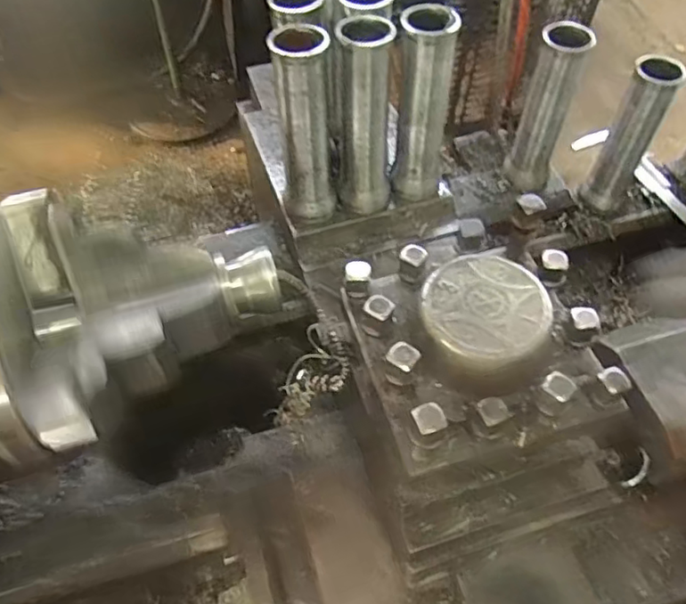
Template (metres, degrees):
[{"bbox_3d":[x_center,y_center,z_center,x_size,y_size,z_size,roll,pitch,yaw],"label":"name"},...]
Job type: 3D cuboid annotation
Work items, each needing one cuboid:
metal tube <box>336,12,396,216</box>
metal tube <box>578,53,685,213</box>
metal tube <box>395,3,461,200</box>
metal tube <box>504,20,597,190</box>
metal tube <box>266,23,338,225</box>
[{"bbox_3d":[0.024,-0.178,0.604,0.050,0.191,0.056,5,54,4],"label":"metal tube"},{"bbox_3d":[0.337,-0.192,0.717,0.052,0.188,0.044,31,60,21],"label":"metal tube"},{"bbox_3d":[0.080,-0.189,0.601,0.054,0.188,0.049,1,54,1],"label":"metal tube"},{"bbox_3d":[0.232,-0.220,0.696,0.052,0.196,0.051,13,55,10],"label":"metal tube"},{"bbox_3d":[-0.037,-0.165,0.592,0.055,0.192,0.051,-11,55,-8],"label":"metal tube"}]

